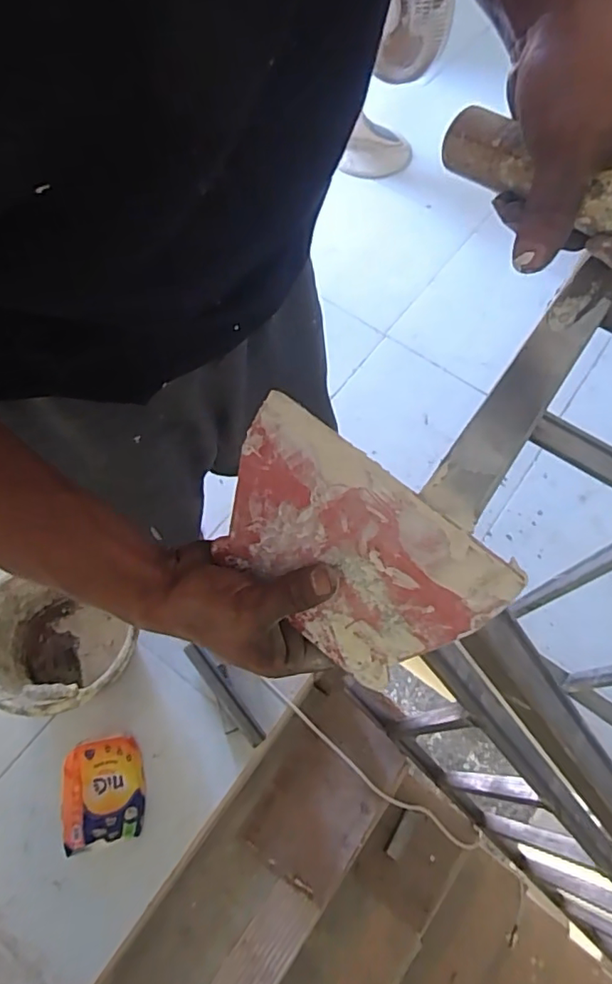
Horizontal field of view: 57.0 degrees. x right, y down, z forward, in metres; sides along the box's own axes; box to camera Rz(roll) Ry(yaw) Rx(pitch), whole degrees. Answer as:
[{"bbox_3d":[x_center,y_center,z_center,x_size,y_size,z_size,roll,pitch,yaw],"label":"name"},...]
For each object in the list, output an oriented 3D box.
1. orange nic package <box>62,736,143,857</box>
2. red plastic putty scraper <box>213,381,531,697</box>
[{"bbox_3d":[-0.363,0.537,1.014,0.130,0.059,0.171,-9,68,-7],"label":"orange nic package"},{"bbox_3d":[0.020,0.038,0.335,0.167,0.121,0.004,38,28,8],"label":"red plastic putty scraper"}]

